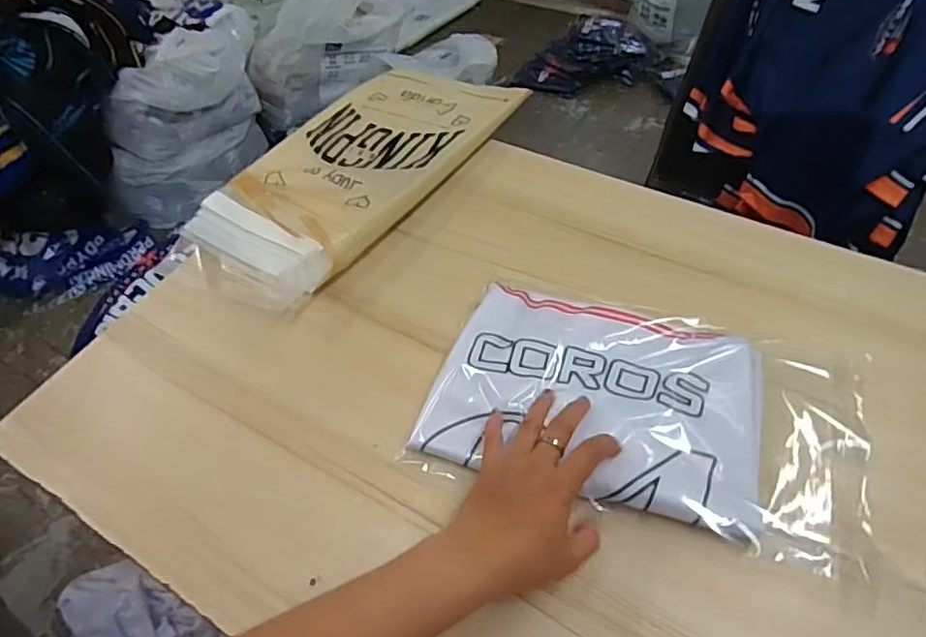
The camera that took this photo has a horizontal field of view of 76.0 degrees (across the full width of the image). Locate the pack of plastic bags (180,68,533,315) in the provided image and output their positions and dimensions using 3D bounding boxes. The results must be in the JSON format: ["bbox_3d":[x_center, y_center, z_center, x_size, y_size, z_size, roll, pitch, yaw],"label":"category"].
[{"bbox_3d":[-0.130,-0.190,0.720,0.218,0.048,0.441,25,58,26],"label":"pack of plastic bags"}]

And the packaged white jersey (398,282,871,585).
[{"bbox_3d":[0.150,0.071,0.504,0.348,0.039,0.213,15,49,14],"label":"packaged white jersey"}]

